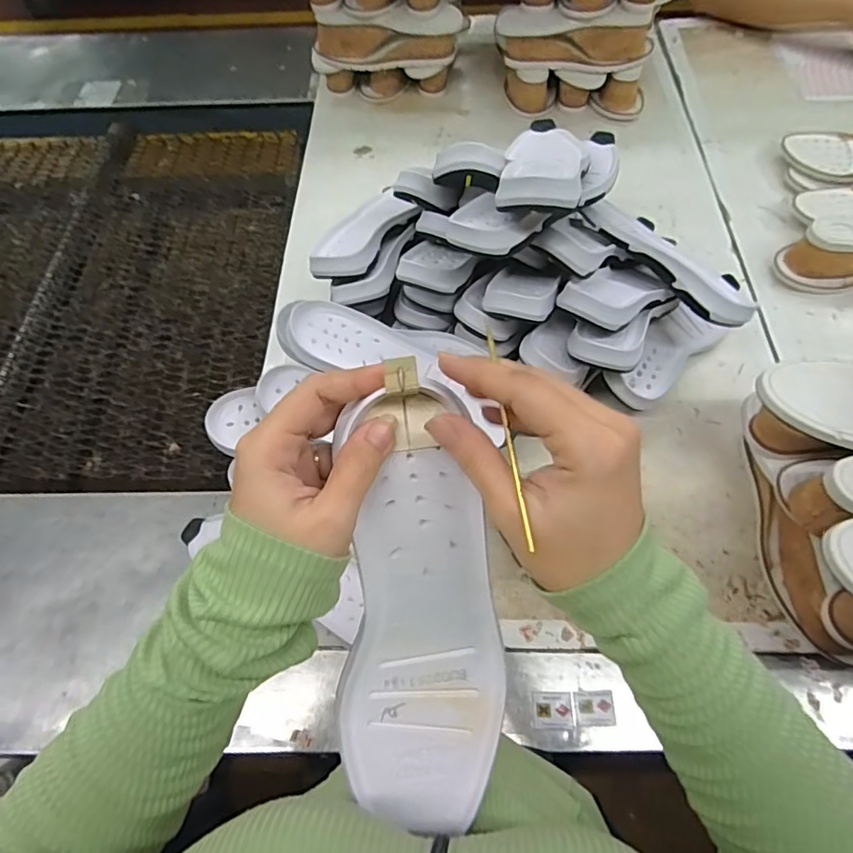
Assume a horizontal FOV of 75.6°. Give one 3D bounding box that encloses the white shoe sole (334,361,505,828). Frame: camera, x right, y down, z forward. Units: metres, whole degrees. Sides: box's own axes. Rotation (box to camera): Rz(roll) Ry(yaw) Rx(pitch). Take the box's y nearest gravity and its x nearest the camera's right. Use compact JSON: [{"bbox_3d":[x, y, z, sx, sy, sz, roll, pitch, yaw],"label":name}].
[{"bbox_3d":[-0.002,0.099,0.293,0.084,0.027,0.239,1,101,4],"label":"white shoe sole"}]

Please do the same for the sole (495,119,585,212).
[{"bbox_3d":[0.127,-0.282,0.586,0.080,0.036,0.244,9,40,9],"label":"sole"}]

